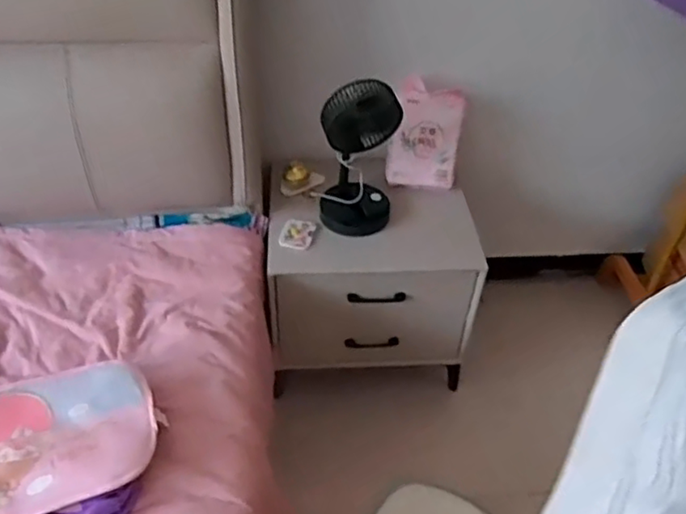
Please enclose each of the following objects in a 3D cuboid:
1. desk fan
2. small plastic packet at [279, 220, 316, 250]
[{"bbox_3d":[0.033,-0.209,1.327,0.156,0.326,0.122,7,42,5],"label":"desk fan"},{"bbox_3d":[-0.099,-0.050,1.370,0.070,0.015,0.083,12,44,5],"label":"small plastic packet"}]

